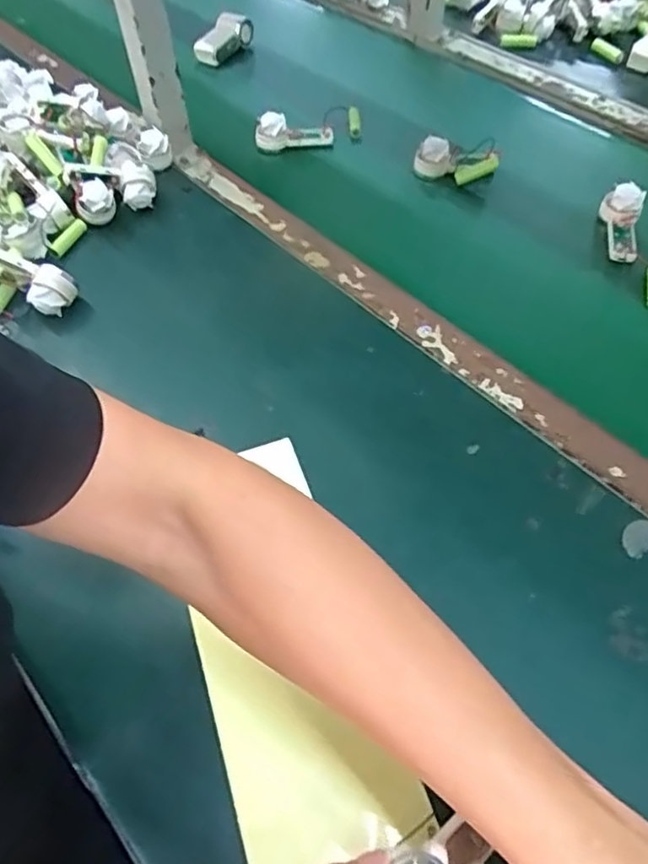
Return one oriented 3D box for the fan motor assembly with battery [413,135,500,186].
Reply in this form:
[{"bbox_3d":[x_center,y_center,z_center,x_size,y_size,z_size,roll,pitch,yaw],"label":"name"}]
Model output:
[{"bbox_3d":[0.156,-0.318,0.748,0.094,0.038,0.056,-7,55,-2],"label":"fan motor assembly with battery"}]

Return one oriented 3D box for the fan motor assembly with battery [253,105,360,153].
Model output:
[{"bbox_3d":[-0.014,-0.385,0.803,0.141,0.041,0.064,-27,58,-15],"label":"fan motor assembly with battery"}]

